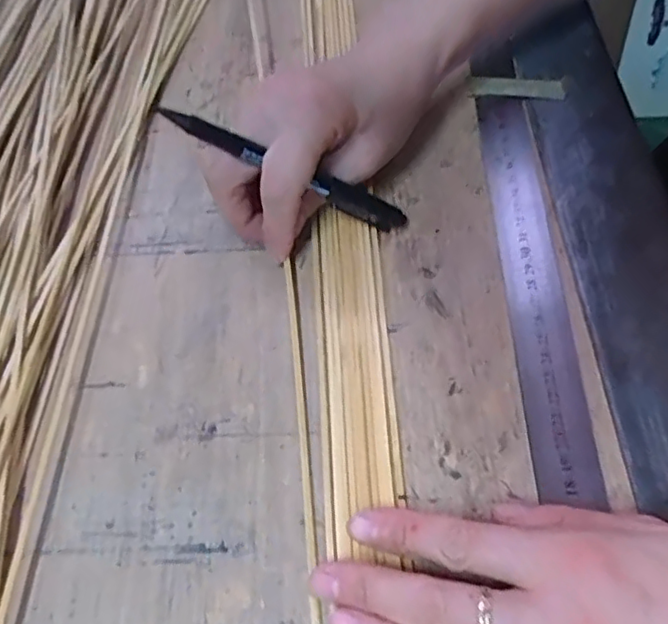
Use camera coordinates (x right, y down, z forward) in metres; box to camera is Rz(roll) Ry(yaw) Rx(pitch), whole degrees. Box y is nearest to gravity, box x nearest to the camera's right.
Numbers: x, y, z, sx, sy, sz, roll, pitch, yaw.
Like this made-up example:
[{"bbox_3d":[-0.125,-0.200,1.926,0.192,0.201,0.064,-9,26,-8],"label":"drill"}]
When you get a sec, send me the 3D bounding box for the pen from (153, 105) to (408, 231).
[{"bbox_3d":[-0.021,-0.066,0.300,0.132,0.013,0.012,21,56,-25],"label":"pen"}]

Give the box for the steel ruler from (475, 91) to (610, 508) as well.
[{"bbox_3d":[0.098,0.048,0.269,0.028,0.004,0.411,0,59,1],"label":"steel ruler"}]

